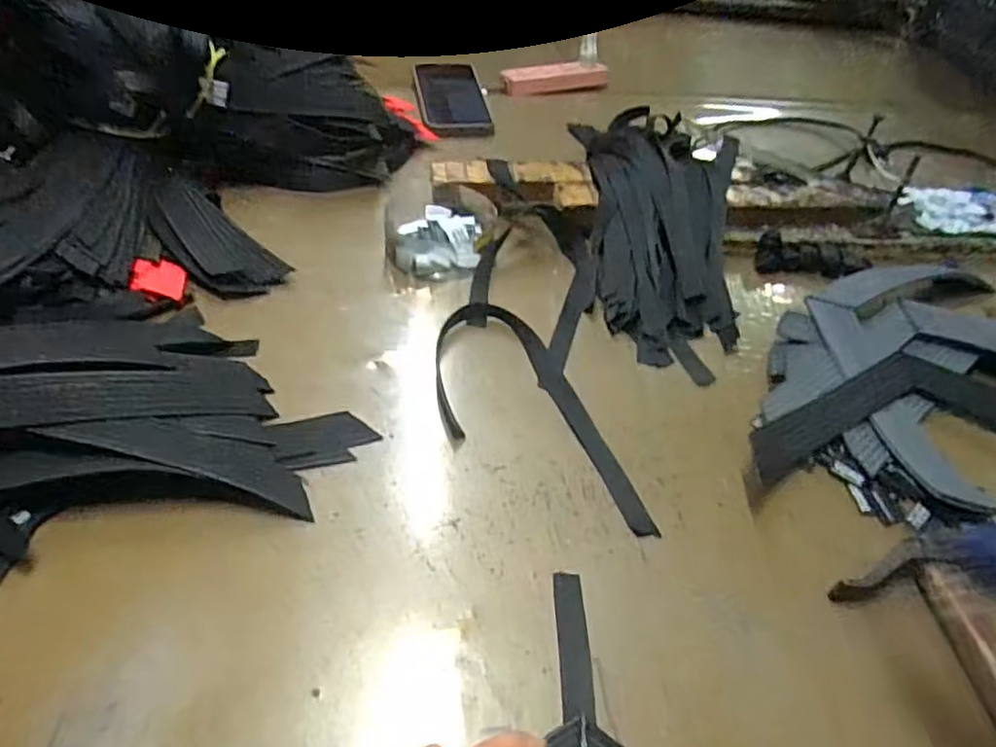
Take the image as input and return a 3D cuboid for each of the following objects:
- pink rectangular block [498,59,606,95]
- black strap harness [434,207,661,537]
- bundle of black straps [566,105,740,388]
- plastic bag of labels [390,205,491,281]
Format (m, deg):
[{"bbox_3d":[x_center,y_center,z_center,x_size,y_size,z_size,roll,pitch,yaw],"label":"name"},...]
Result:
[{"bbox_3d":[0.076,-0.397,0.859,0.147,0.030,0.027,-11,50,-15],"label":"pink rectangular block"},{"bbox_3d":[0.022,-0.026,0.494,0.137,0.031,0.313,0,48,-6],"label":"black strap harness"},{"bbox_3d":[0.159,-0.137,0.594,0.154,0.047,0.333,5,60,-1],"label":"bundle of black straps"},{"bbox_3d":[-0.054,-0.126,0.580,0.080,0.027,0.093,1,48,-5],"label":"plastic bag of labels"}]

